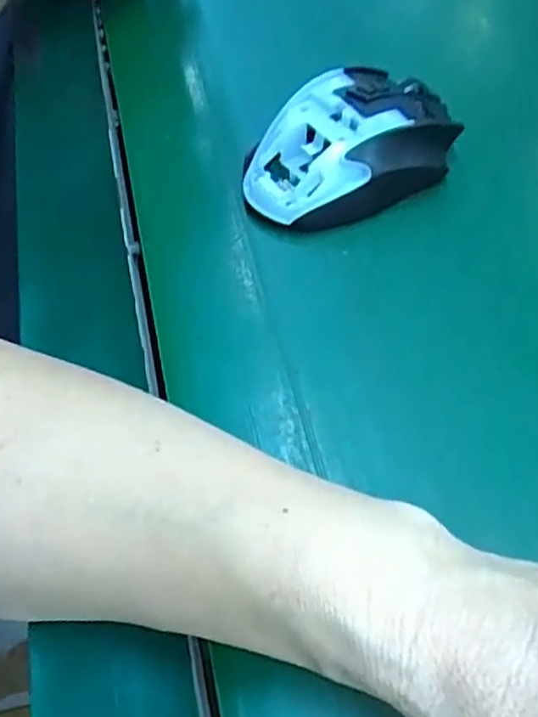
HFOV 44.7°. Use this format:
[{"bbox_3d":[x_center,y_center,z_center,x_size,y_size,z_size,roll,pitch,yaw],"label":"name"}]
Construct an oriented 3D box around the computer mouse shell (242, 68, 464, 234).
[{"bbox_3d":[0.041,-0.105,0.318,0.110,0.037,0.063,-36,63,-22],"label":"computer mouse shell"}]

